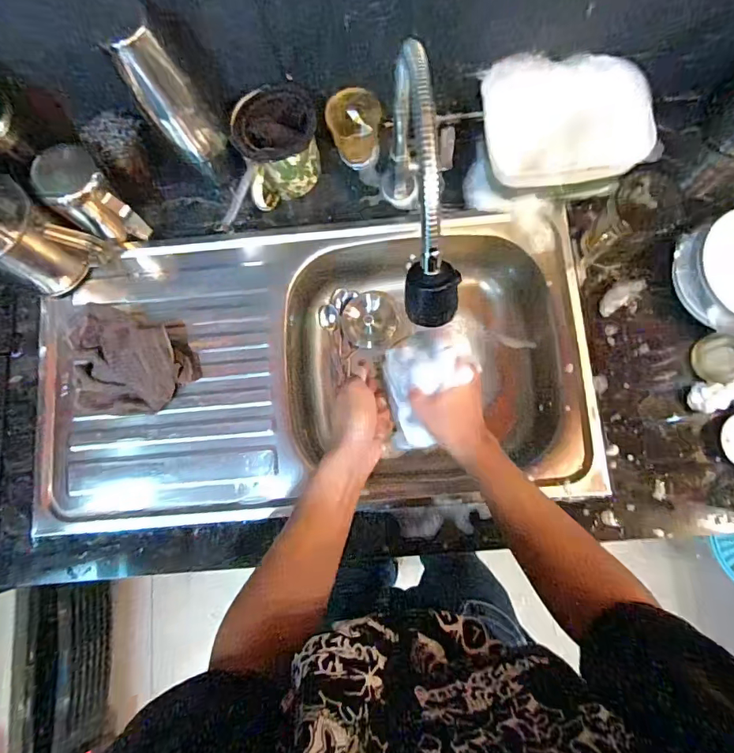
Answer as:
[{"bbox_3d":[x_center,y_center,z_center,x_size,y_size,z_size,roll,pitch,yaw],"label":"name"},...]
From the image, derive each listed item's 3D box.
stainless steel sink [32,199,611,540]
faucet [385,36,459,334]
[{"bbox_3d":[-0.079,-0.015,0.675,0.745,0.157,0.417,-5,81,2],"label":"stainless steel sink"},{"bbox_3d":[0.061,-0.189,0.468,0.066,0.264,0.289,4,83,5],"label":"faucet"}]

